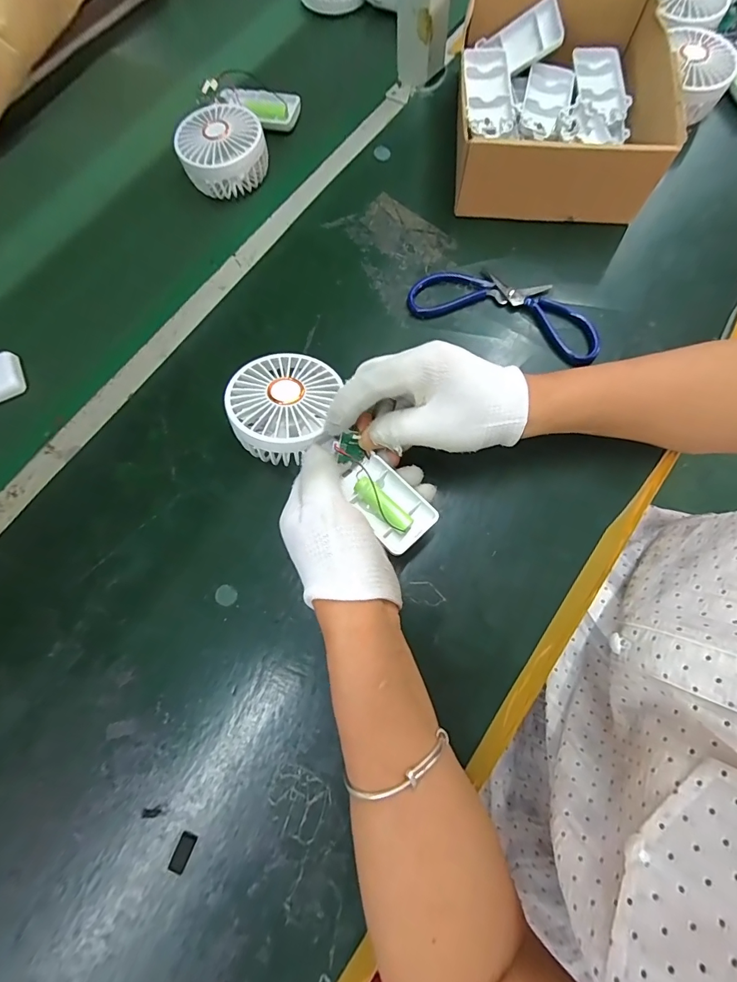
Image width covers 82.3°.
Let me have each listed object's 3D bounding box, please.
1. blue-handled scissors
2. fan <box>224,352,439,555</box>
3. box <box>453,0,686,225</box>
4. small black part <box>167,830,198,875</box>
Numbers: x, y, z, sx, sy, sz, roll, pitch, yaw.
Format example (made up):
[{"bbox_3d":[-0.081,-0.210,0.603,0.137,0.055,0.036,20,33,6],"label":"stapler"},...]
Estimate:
[{"bbox_3d":[0.126,-0.168,0.380,0.171,0.017,0.065,20,76,7],"label":"blue-handled scissors"},{"bbox_3d":[-0.025,-0.034,0.312,0.181,0.036,0.086,41,79,7],"label":"fan"},{"bbox_3d":[0.180,-0.372,0.409,0.180,0.075,0.206,4,75,3],"label":"box"},{"bbox_3d":[-0.124,0.242,0.280,0.012,0.004,0.024,21,76,7],"label":"small black part"}]

